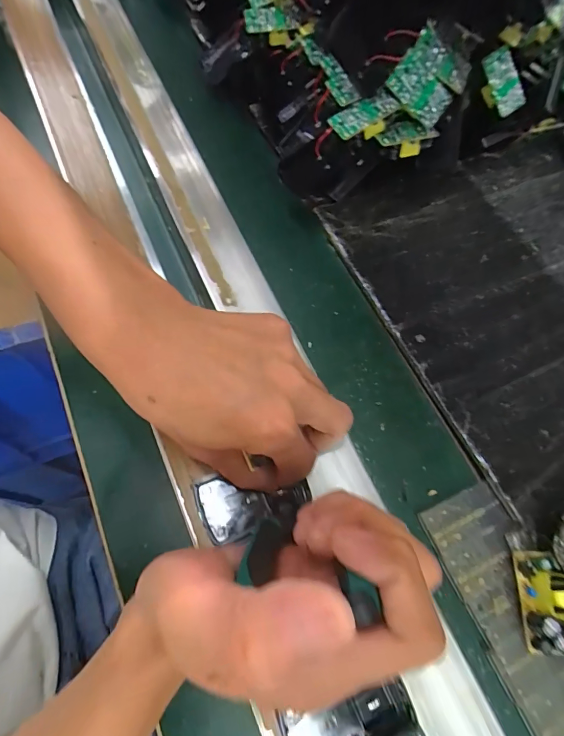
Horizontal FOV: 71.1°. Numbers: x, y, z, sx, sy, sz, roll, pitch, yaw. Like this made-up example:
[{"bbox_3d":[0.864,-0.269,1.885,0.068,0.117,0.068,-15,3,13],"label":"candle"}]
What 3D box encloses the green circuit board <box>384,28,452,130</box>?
[{"bbox_3d":[0.146,-0.287,0.393,0.064,0.011,0.065,35,96,-18],"label":"green circuit board"}]

